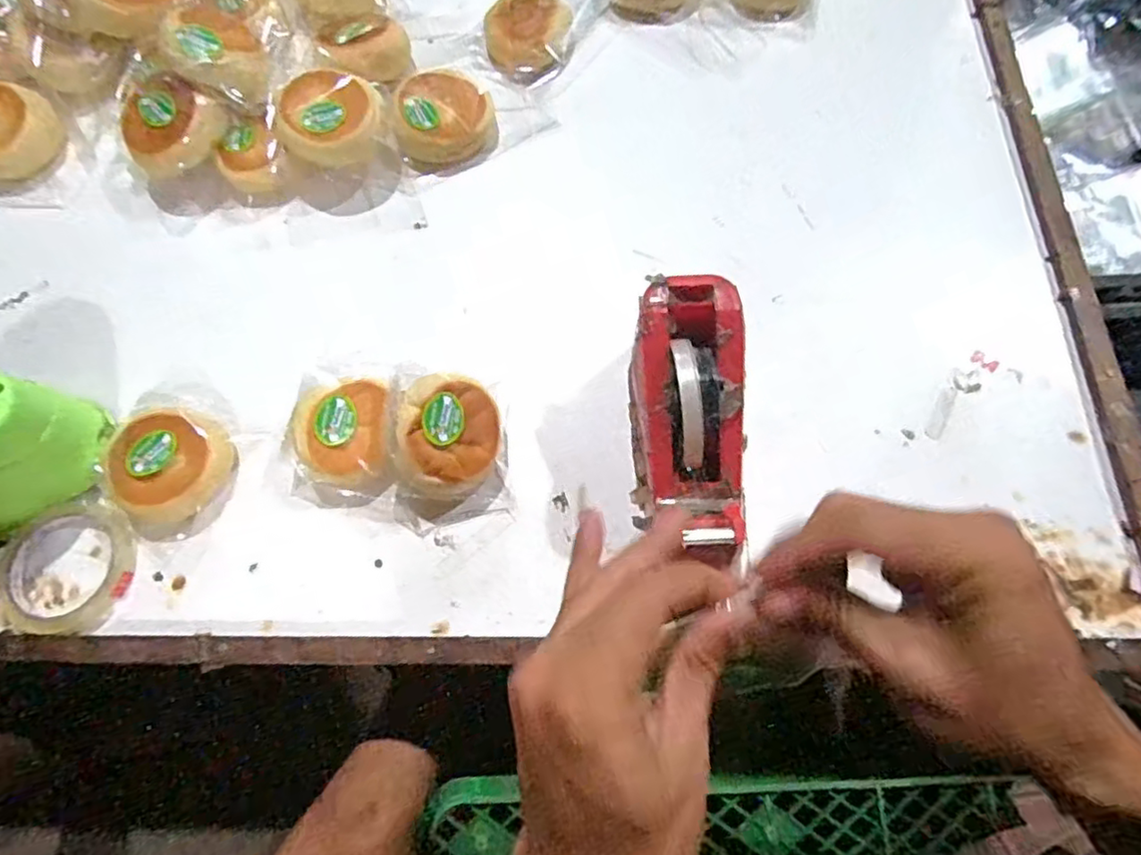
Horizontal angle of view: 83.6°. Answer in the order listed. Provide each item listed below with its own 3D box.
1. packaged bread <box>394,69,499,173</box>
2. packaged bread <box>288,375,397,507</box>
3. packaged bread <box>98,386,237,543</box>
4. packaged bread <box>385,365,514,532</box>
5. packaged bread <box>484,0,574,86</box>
[{"bbox_3d":[-0.117,-0.290,0.596,0.091,0.044,0.084,-1,70,2],"label":"packaged bread"},{"bbox_3d":[-0.178,0.011,0.501,0.088,0.046,0.096,-1,70,2],"label":"packaged bread"},{"bbox_3d":[-0.309,0.024,0.497,0.088,0.036,0.119,17,71,8],"label":"packaged bread"},{"bbox_3d":[-0.096,0.010,0.491,0.088,0.058,0.123,-6,70,0],"label":"packaged bread"},{"bbox_3d":[-0.040,-0.381,0.623,0.083,0.040,0.079,-1,70,2],"label":"packaged bread"}]

